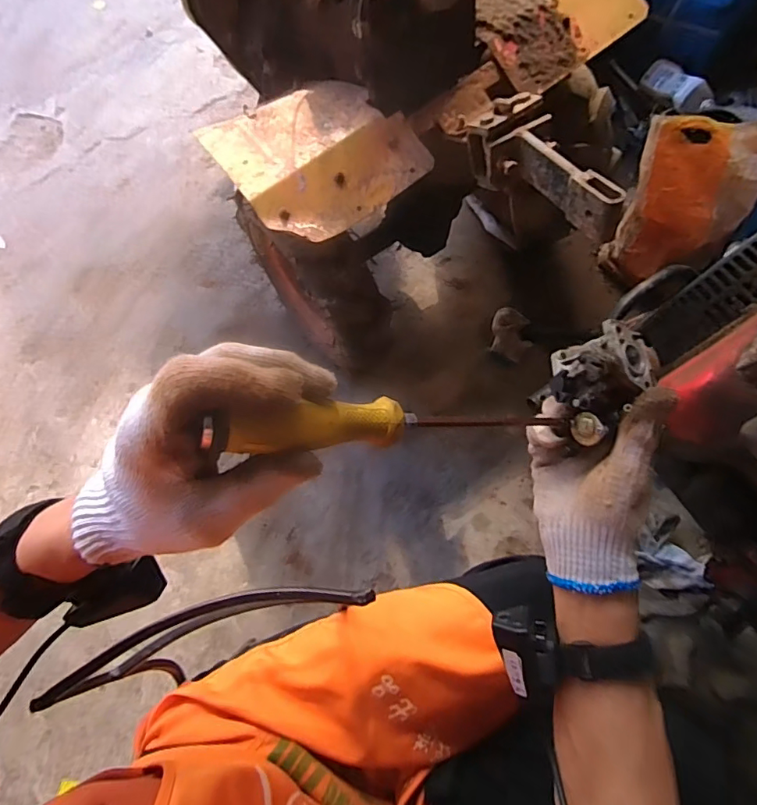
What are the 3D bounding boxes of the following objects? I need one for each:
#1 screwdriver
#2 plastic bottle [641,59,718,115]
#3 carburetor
[{"bbox_3d":[0.012,0.010,0.286,0.210,0.026,0.024,-1,72,-32],"label":"screwdriver"},{"bbox_3d":[0.759,-0.809,1.236,0.062,0.059,0.214,-17,54,-3],"label":"plastic bottle"},{"bbox_3d":[0.161,-0.021,0.354,0.062,0.058,0.071,39,79,11],"label":"carburetor"}]

